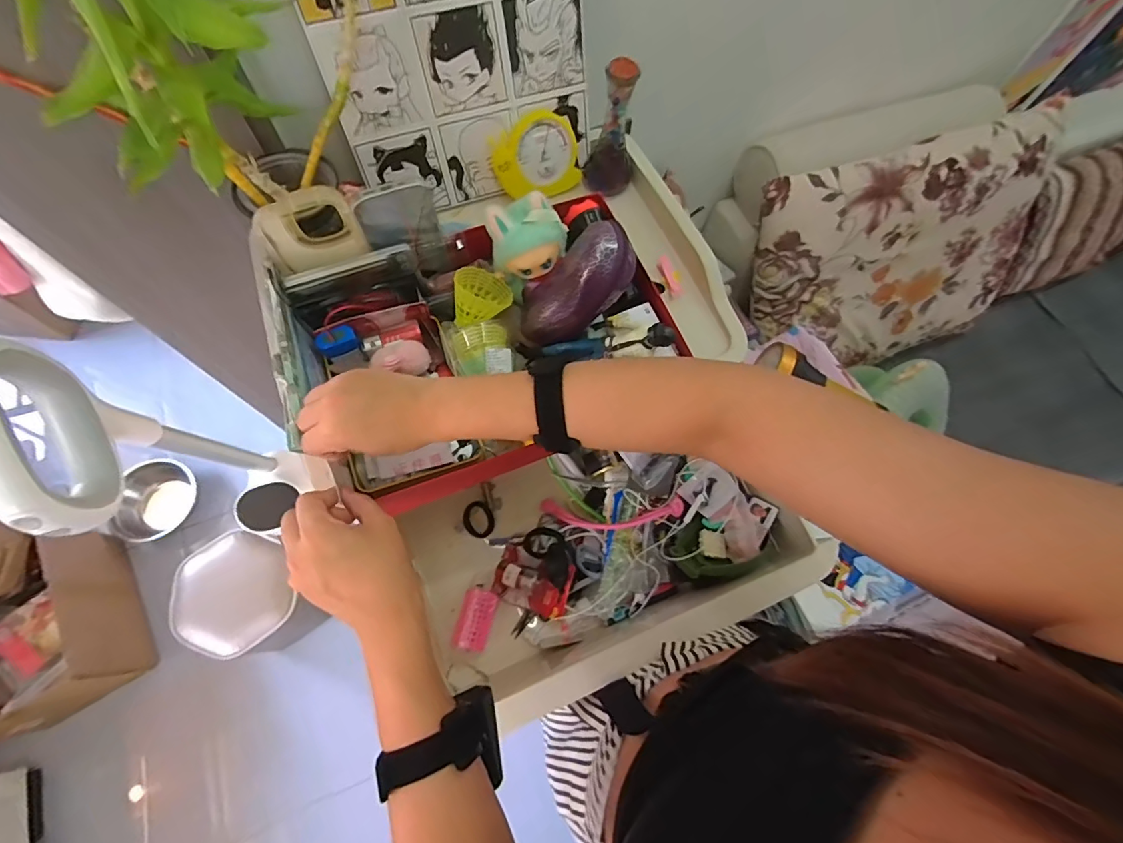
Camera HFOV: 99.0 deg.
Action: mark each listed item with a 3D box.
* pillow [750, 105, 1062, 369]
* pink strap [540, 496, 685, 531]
[{"bbox_3d":[0.664,-0.317,0.989,0.599,0.496,0.140,-14,43,-6],"label":"pillow"},{"bbox_3d":[0.063,0.124,0.647,0.196,0.016,0.045,-2,66,18],"label":"pink strap"}]

